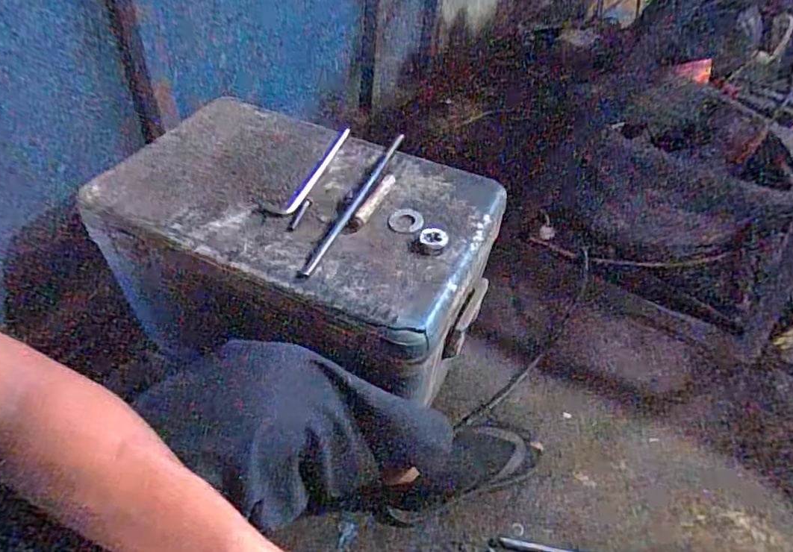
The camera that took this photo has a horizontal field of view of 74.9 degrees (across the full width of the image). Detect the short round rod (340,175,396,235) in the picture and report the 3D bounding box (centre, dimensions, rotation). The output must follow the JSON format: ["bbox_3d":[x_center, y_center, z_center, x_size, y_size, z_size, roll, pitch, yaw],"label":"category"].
[{"bbox_3d":[-0.034,-0.094,0.668,0.019,0.015,0.106,27,64,17],"label":"short round rod"}]

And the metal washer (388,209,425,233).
[{"bbox_3d":[0.013,-0.071,0.670,0.044,0.006,0.043,17,46,7],"label":"metal washer"}]

